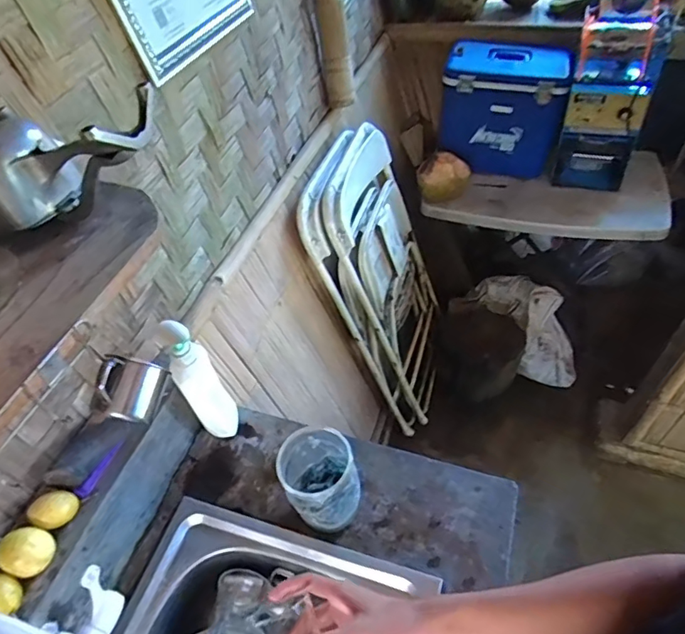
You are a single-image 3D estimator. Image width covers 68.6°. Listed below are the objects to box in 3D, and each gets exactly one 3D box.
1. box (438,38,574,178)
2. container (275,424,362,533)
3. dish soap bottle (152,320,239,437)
[{"bbox_3d":[0.523,-0.686,1.638,0.367,0.337,0.249,14,52,17],"label":"box"},{"bbox_3d":[-0.031,0.230,0.703,0.095,0.149,0.098,-3,49,3],"label":"container"},{"bbox_3d":[-0.217,0.103,0.771,0.057,0.239,0.065,-27,52,-17],"label":"dish soap bottle"}]

